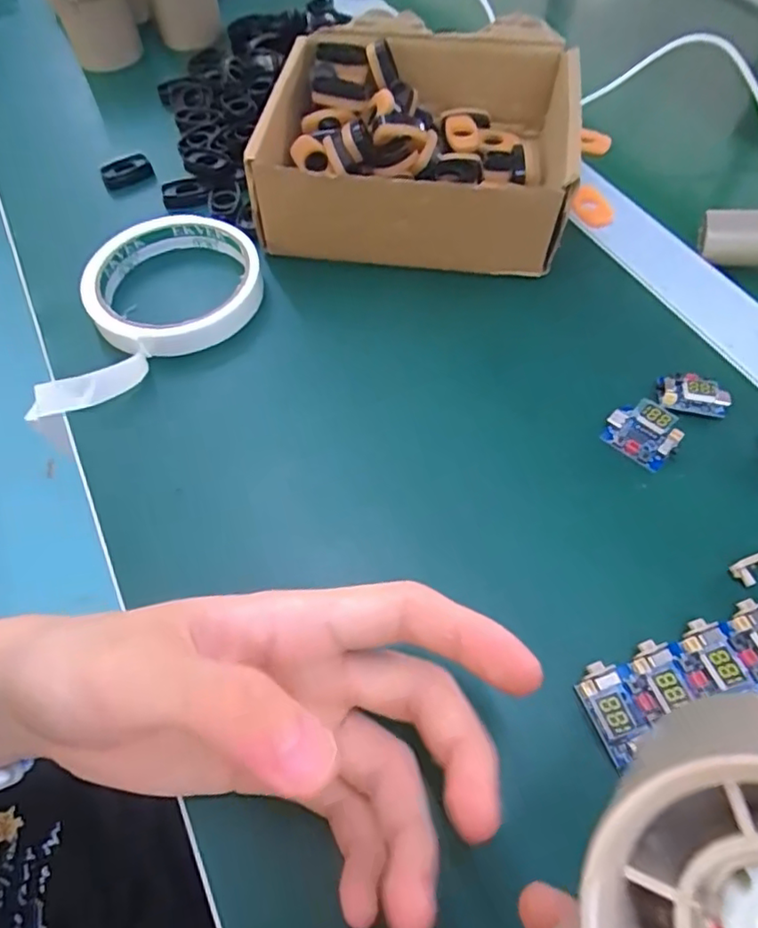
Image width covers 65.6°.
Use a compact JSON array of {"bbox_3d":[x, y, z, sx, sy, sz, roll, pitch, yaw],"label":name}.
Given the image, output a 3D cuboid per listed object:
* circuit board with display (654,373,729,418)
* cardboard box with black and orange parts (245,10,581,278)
[{"bbox_3d":[0.147,-0.034,0.273,0.031,0.012,0.015,11,58,6],"label":"circuit board with display"},{"bbox_3d":[0.022,-0.187,0.341,0.167,0.056,0.150,5,58,3],"label":"cardboard box with black and orange parts"}]

